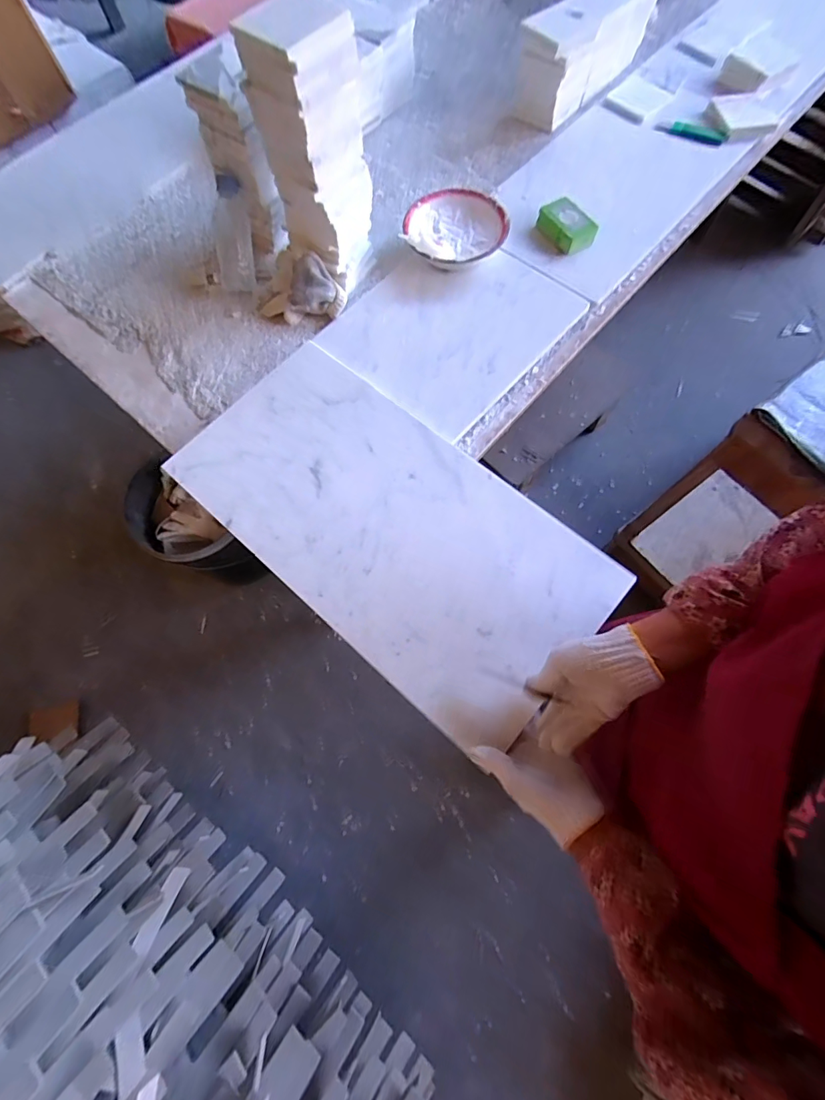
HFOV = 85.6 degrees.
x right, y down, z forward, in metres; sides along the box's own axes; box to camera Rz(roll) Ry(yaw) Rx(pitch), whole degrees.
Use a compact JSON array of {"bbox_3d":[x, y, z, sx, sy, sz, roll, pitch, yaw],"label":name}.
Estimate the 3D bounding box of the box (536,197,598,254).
[{"bbox_3d":[0.274,-0.578,0.791,0.064,0.035,0.102,-32,73,-6],"label":"box"}]

